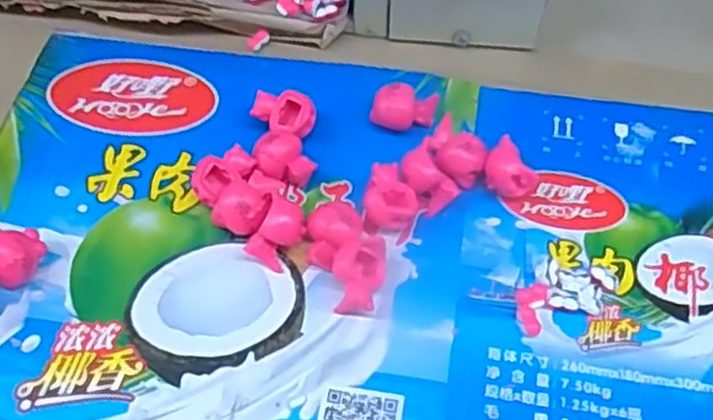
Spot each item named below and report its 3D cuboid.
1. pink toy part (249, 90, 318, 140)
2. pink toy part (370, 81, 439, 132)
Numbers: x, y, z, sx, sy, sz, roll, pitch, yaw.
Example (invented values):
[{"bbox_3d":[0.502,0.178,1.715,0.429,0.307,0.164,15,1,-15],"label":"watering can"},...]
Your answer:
[{"bbox_3d":[-0.037,-0.048,0.384,0.033,0.020,0.023,21,61,13],"label":"pink toy part"},{"bbox_3d":[0.025,-0.053,0.384,0.033,0.023,0.017,6,59,4],"label":"pink toy part"}]

